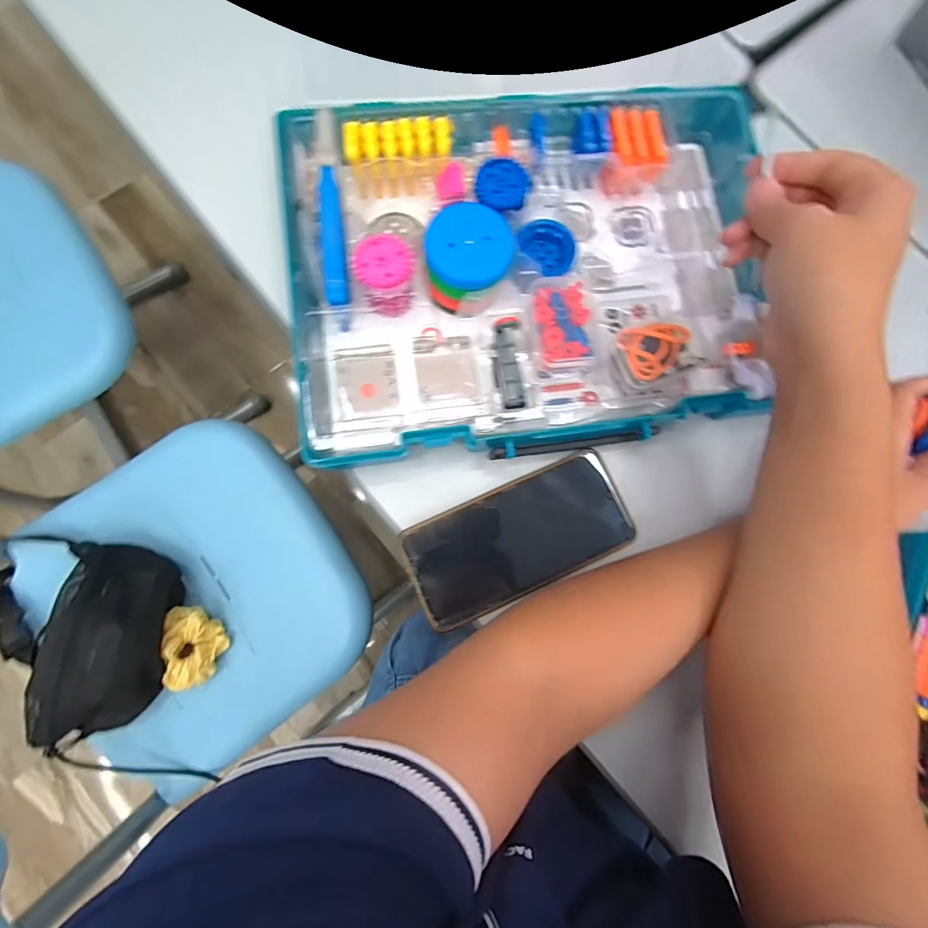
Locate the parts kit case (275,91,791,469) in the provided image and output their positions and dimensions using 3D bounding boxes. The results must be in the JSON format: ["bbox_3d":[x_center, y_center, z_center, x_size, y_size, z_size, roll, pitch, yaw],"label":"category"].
[{"bbox_3d":[0.058,-0.143,0.303,0.351,0.050,0.259,-9,82,-5],"label":"parts kit case"}]

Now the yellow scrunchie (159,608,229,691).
[{"bbox_3d":[-0.327,0.222,0.503,0.067,0.030,0.090,8,71,-41],"label":"yellow scrunchie"}]

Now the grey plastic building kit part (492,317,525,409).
[{"bbox_3d":[0.030,-0.068,0.283,0.019,0.012,0.061,-4,81,-4],"label":"grey plastic building kit part"}]

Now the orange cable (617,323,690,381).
[{"bbox_3d":[0.137,-0.082,0.291,0.049,0.009,0.039,-21,83,-6],"label":"orange cable"}]

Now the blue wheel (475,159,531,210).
[{"bbox_3d":[0.028,-0.199,0.293,0.037,0.009,0.038,1,81,-3],"label":"blue wheel"}]

